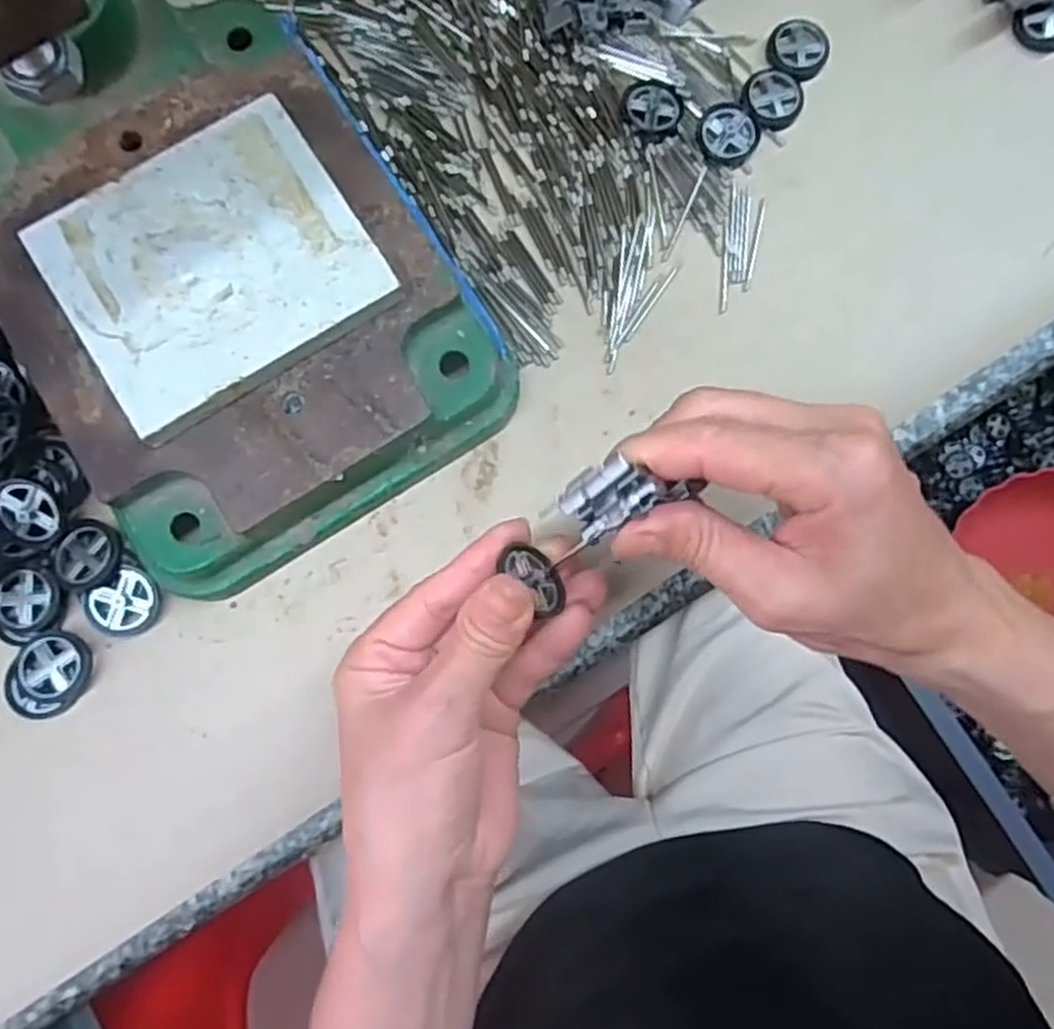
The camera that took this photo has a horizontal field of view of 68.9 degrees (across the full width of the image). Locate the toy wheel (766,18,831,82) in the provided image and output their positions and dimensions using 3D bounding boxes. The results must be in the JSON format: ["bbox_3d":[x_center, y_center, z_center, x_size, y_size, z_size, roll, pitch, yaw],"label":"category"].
[{"bbox_3d":[0.125,-0.213,0.352,0.028,0.004,0.028,0,82,-1],"label":"toy wheel"}]

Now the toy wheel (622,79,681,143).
[{"bbox_3d":[0.057,-0.181,0.342,0.026,0.004,0.028,0,82,-1],"label":"toy wheel"}]

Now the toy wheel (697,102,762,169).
[{"bbox_3d":[0.090,-0.169,0.342,0.027,0.005,0.027,0,82,-1],"label":"toy wheel"}]

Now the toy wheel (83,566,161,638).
[{"bbox_3d":[-0.158,0.036,0.304,0.028,0.009,0.023,-39,84,-6],"label":"toy wheel"}]

